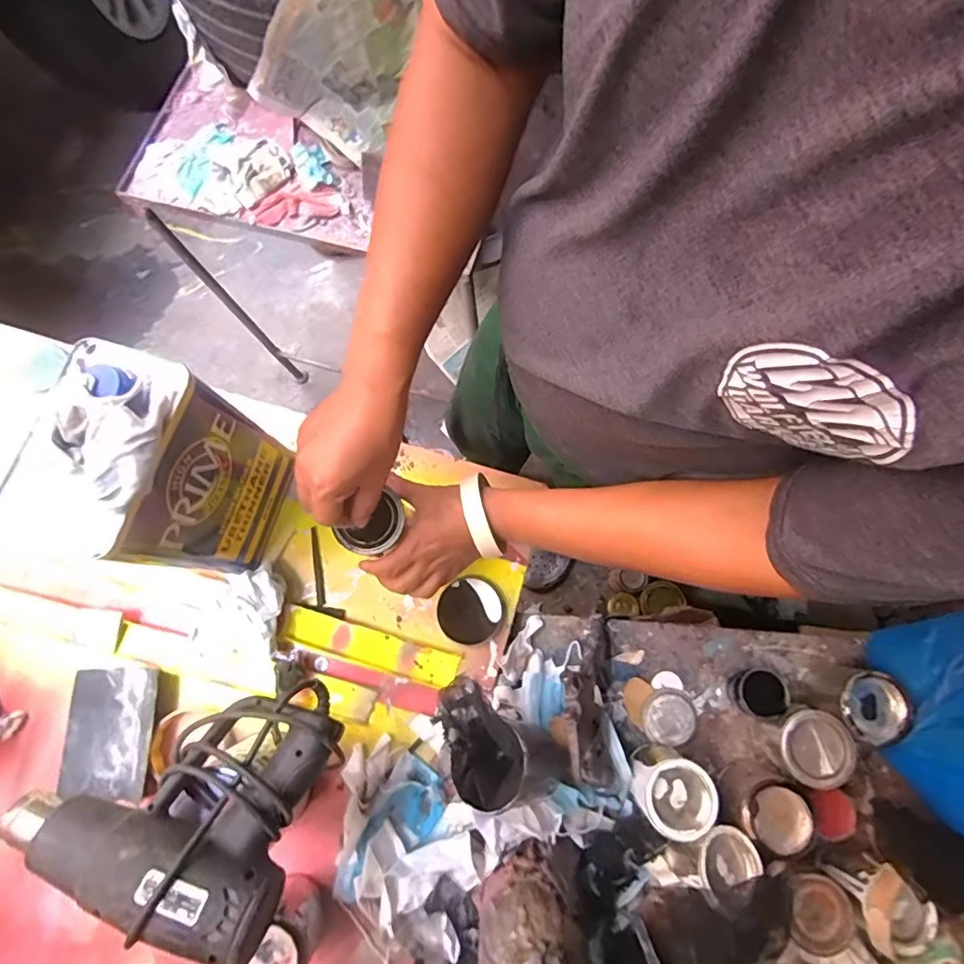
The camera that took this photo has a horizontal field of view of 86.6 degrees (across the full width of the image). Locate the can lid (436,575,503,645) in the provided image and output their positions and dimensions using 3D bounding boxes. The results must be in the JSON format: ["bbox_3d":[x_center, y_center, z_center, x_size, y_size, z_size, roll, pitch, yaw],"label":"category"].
[{"bbox_3d":[-0.014,0.152,0.607,0.075,0.013,0.074,0,76,0],"label":"can lid"}]

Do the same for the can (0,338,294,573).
[{"bbox_3d":[-0.290,0.000,0.502,0.095,0.260,0.147,18,77,5],"label":"can"}]

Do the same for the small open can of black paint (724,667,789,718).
[{"bbox_3d":[0.309,0.236,0.580,0.046,0.065,0.046,0,76,0],"label":"small open can of black paint"}]

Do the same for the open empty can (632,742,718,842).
[{"bbox_3d":[0.200,0.327,0.546,0.071,0.073,0.072,0,76,0],"label":"open empty can"}]

